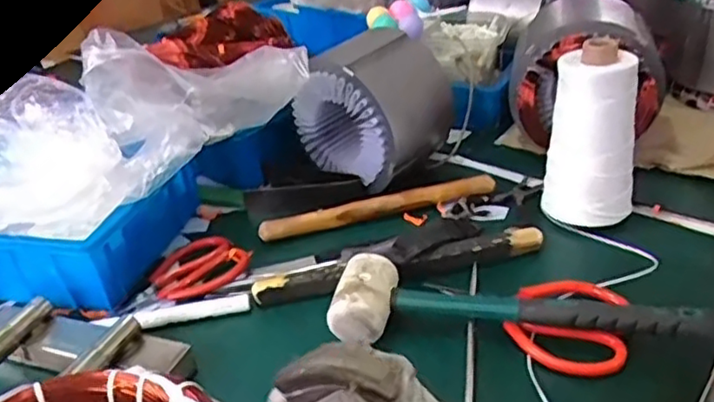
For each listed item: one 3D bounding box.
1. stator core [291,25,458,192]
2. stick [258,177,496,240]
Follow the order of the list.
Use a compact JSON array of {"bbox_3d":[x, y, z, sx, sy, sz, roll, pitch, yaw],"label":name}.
[{"bbox_3d":[0.016,-0.097,0.722,0.134,0.140,0.123,16,38,32],"label":"stator core"},{"bbox_3d":[0.026,0.006,0.680,0.252,0.016,0.024,-13,32,-10],"label":"stick"}]

